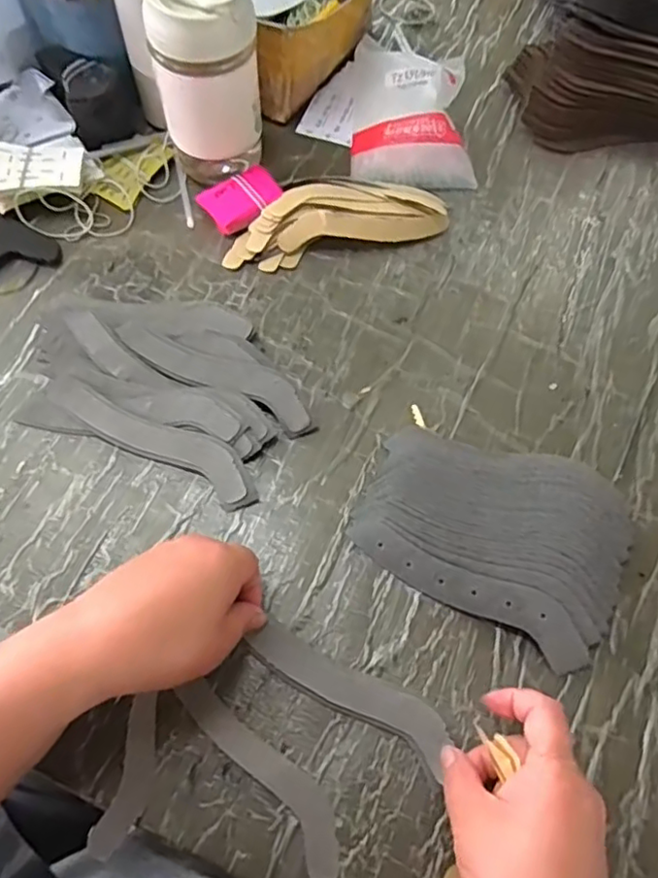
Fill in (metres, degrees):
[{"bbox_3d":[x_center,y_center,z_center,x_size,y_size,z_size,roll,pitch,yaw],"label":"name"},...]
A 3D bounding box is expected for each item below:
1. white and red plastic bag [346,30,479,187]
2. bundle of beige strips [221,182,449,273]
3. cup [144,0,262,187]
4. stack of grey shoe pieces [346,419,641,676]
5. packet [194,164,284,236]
[{"bbox_3d":[0.081,-0.321,0.591,0.112,0.045,0.164,2,64,-1],"label":"white and red plastic bag"},{"bbox_3d":[0.004,-0.195,0.541,0.195,0.026,0.067,-15,66,-9],"label":"bundle of beige strips"},{"bbox_3d":[-0.100,-0.295,0.506,0.078,0.155,0.069,-11,65,-7],"label":"cup"},{"bbox_3d":[0.116,0.055,0.420,0.176,0.025,0.135,30,67,12],"label":"stack of grey shoe pieces"},{"bbox_3d":[-0.075,-0.210,0.538,0.066,0.016,0.049,-30,69,-15],"label":"packet"}]

